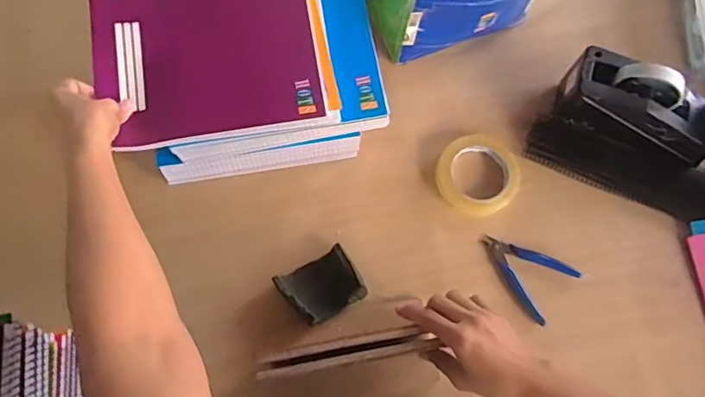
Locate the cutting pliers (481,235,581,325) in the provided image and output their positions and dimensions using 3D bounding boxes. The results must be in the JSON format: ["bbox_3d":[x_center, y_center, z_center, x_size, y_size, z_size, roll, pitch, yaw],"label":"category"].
[{"bbox_3d":[0.211,0.088,0.643,0.118,0.008,0.082,37,75,10],"label":"cutting pliers"}]

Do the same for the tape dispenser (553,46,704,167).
[{"bbox_3d":[0.378,-0.118,0.663,0.202,0.110,0.085,18,72,5],"label":"tape dispenser"}]

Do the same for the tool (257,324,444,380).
[{"bbox_3d":[-0.006,0.154,0.522,0.176,0.016,0.027,-9,72,-5],"label":"tool"}]

